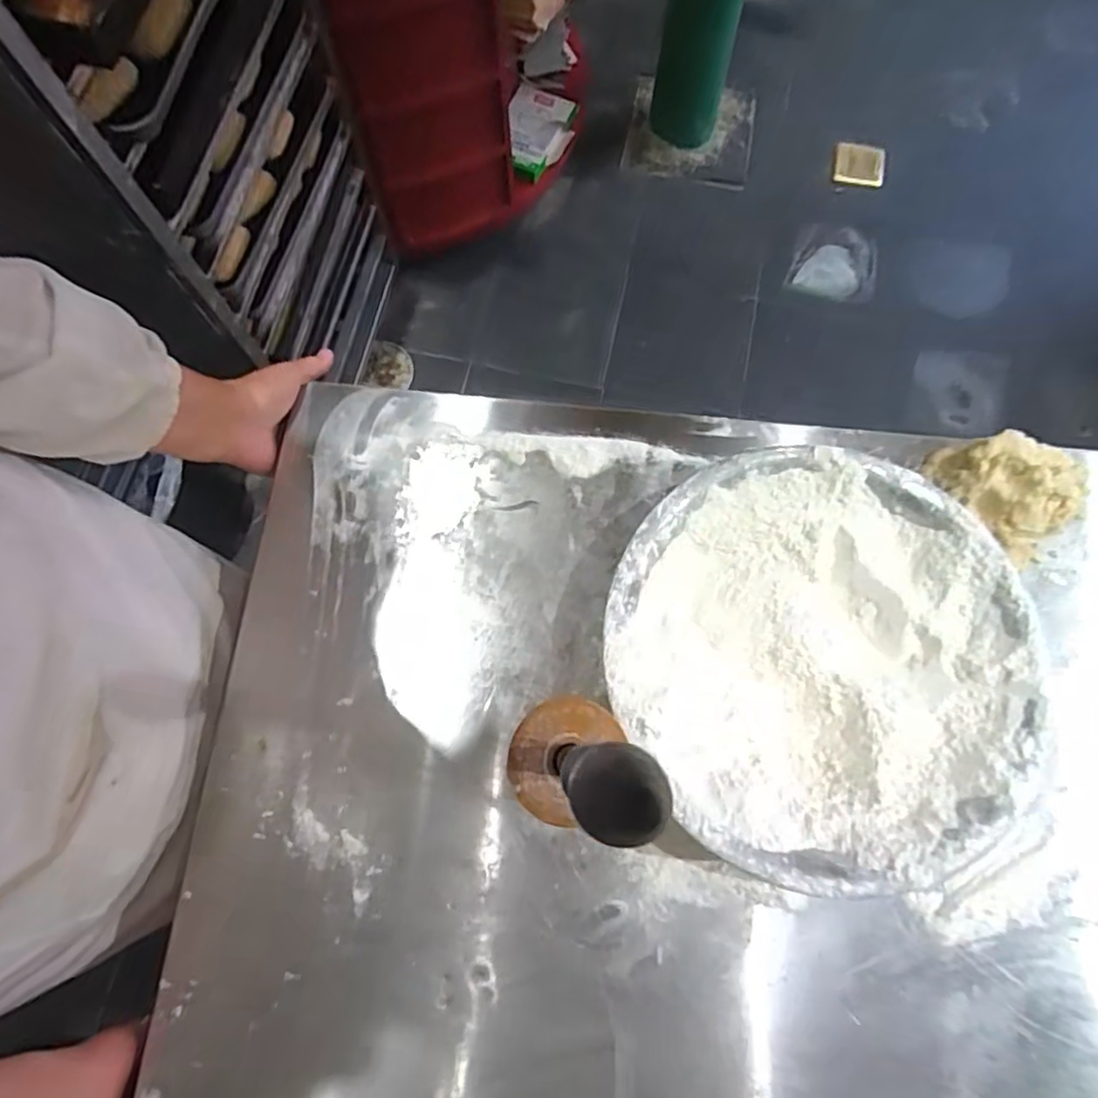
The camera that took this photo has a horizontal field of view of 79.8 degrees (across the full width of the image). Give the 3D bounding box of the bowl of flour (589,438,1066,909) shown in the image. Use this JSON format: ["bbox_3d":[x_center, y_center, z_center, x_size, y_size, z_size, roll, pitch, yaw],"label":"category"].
[{"bbox_3d":[0.180,0.076,0.461,0.269,0.082,0.268,0,74,0],"label":"bowl of flour"}]

